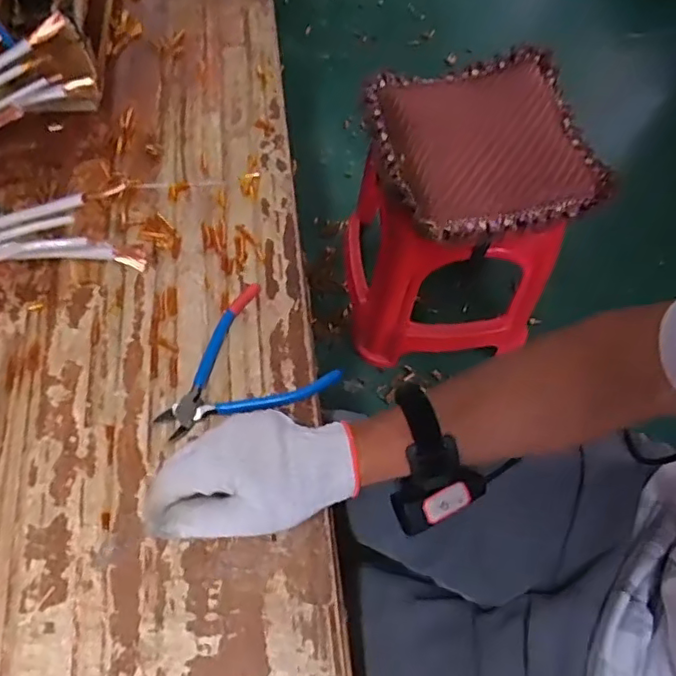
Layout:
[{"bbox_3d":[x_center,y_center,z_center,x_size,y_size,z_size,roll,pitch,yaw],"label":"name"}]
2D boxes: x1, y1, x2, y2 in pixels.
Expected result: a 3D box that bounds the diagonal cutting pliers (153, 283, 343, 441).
[{"bbox_3d":[-0.088,0.030,0.497,0.136,0.014,0.118,-35,71,-16],"label":"diagonal cutting pliers"}]

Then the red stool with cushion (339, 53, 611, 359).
[{"bbox_3d":[0.212,-0.216,1.121,0.357,0.440,0.376,0,65,-2],"label":"red stool with cushion"}]

